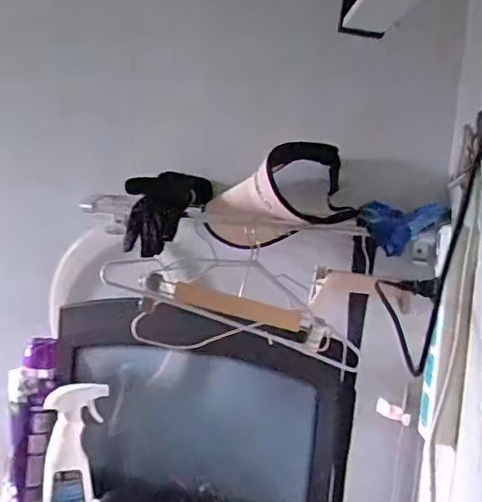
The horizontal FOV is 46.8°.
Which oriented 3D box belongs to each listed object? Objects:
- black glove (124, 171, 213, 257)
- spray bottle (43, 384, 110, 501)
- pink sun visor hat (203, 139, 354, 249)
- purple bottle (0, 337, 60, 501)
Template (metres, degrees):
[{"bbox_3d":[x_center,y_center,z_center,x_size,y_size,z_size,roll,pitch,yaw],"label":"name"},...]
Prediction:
[{"bbox_3d":[-0.116,-0.063,0.945,0.079,0.131,0.141,7,3,34],"label":"black glove"},{"bbox_3d":[-0.268,0.355,0.884,0.085,0.272,0.072,5,3,-16],"label":"spray bottle"},{"bbox_3d":[0.057,-0.089,0.914,0.208,0.160,0.111,7,3,39],"label":"pink sun visor hat"},{"bbox_3d":[-0.389,0.328,1.029,0.094,0.324,0.059,7,3,32],"label":"purple bottle"}]

